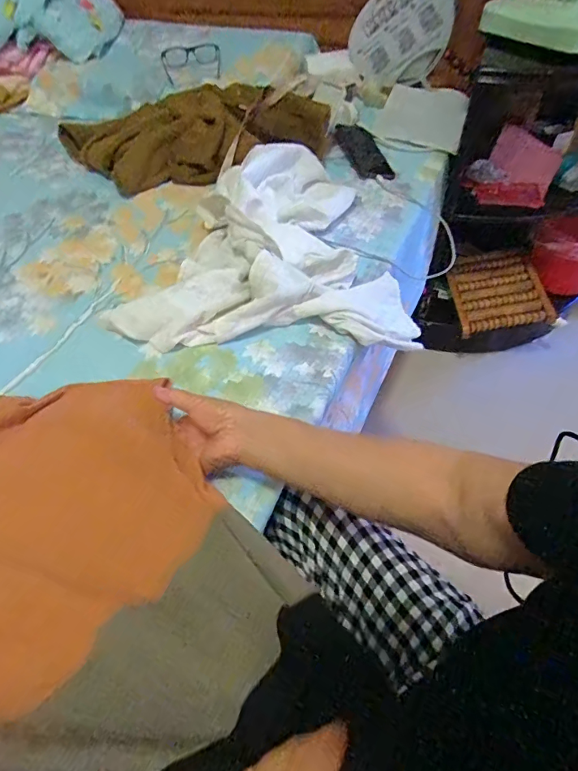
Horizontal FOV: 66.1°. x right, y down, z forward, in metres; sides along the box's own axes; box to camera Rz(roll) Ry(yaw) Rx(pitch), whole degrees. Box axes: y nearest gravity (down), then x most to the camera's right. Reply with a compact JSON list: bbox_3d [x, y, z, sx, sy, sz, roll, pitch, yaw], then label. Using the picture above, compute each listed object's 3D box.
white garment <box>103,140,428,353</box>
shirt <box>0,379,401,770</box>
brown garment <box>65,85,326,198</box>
[{"bbox_3d":[-0.024,-0.224,0.669,0.413,0.114,0.388,2,52,3],"label":"white garment"},{"bbox_3d":[-0.260,0.190,0.332,0.475,0.107,0.457,-30,57,-20],"label":"shirt"},{"bbox_3d":[-0.180,-0.519,0.903,0.472,0.116,0.322,-10,53,-6],"label":"brown garment"}]

